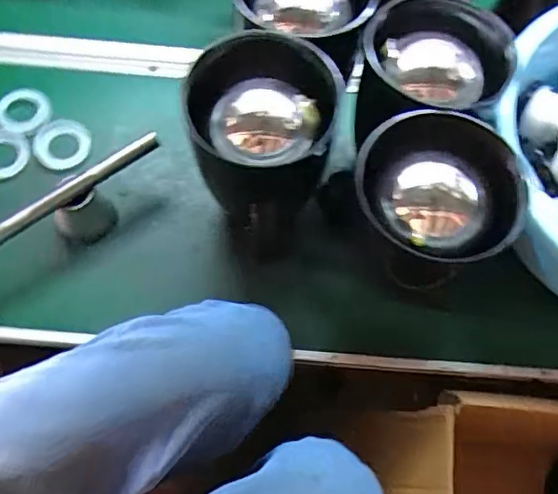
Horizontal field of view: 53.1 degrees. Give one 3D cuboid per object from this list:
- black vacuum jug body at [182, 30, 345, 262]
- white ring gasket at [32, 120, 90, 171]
[{"bbox_3d":[-0.016,-0.091,0.525,0.121,0.168,0.125,1,66,-2],"label":"black vacuum jug body"},{"bbox_3d":[-0.244,-0.114,0.629,0.058,0.013,0.063,-2,66,-3],"label":"white ring gasket"}]

